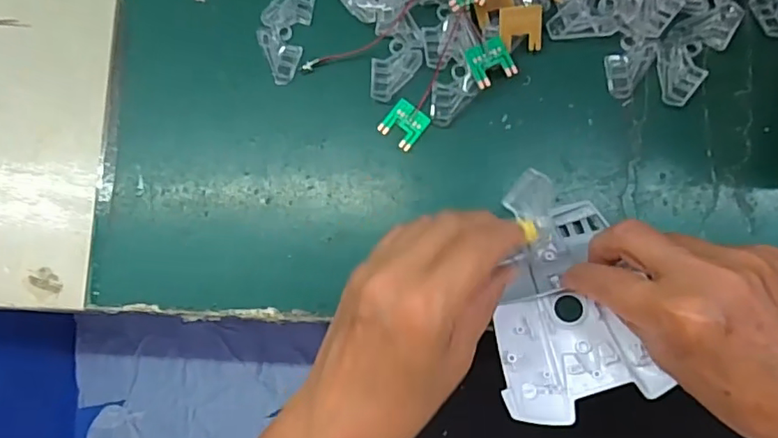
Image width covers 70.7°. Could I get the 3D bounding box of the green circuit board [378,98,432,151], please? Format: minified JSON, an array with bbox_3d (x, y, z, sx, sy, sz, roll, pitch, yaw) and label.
[{"bbox_3d":[0.010,-0.060,0.343,0.024,0.004,0.026,39,91,8],"label":"green circuit board"}]

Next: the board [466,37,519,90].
[{"bbox_3d":[0.060,-0.094,0.328,0.024,0.006,0.026,-24,87,0],"label":"board"}]

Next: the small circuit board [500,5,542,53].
[{"bbox_3d":[0.079,-0.113,0.328,0.025,0.004,0.026,-8,121,0],"label":"small circuit board"}]

